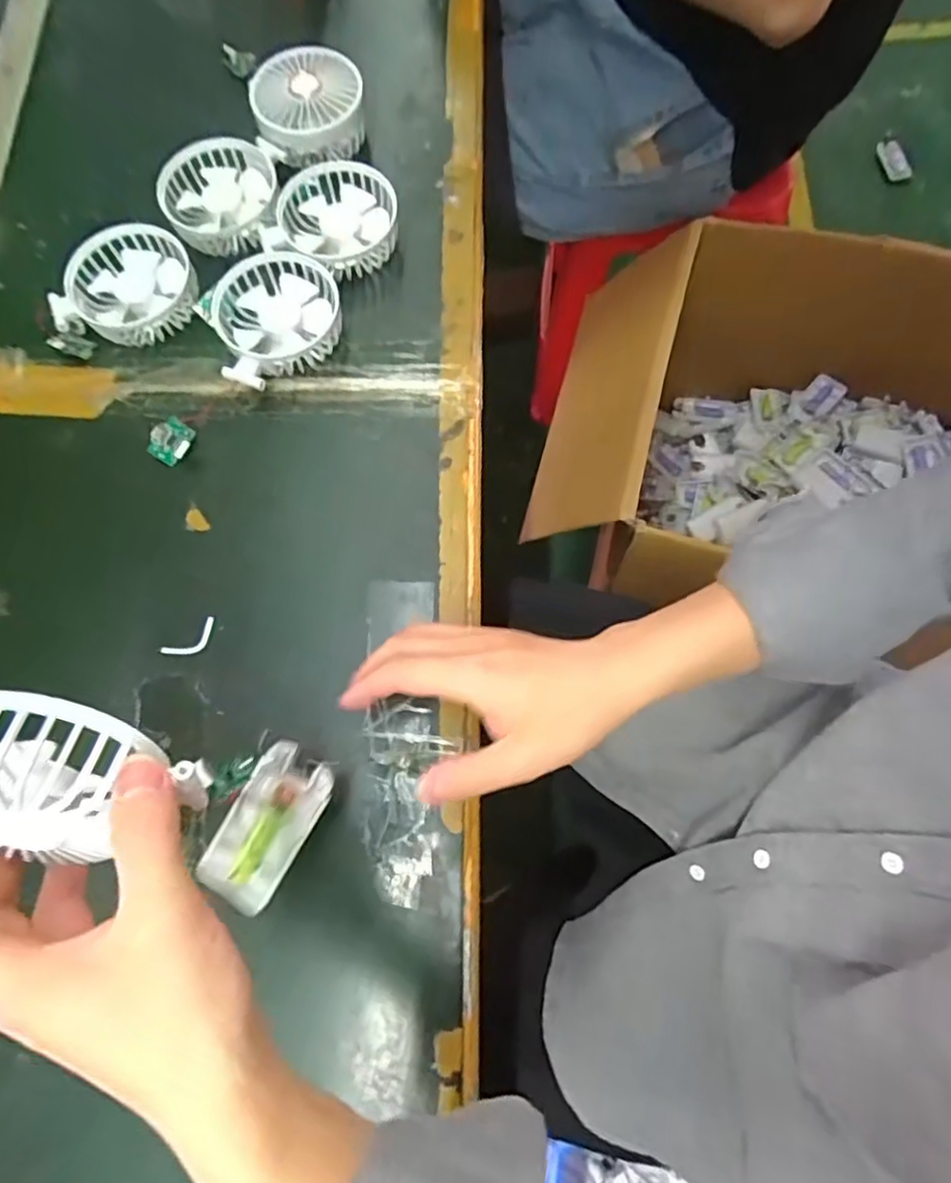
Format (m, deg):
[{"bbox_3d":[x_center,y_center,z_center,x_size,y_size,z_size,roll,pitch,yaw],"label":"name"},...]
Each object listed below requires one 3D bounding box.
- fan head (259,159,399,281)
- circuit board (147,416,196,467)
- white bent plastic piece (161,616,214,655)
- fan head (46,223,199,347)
[{"bbox_3d":[-0.107,-0.281,0.495,0.092,0.031,0.086,14,74,6],"label":"fan head"},{"bbox_3d":[-0.215,-0.106,0.453,0.025,0.004,0.031,33,98,-15],"label":"circuit board"},{"bbox_3d":[-0.186,0.033,0.423,0.039,0.004,0.016,-35,77,-7],"label":"white bent plastic piece"},{"bbox_3d":[-0.254,-0.226,0.482,0.087,0.030,0.090,-1,73,2],"label":"fan head"}]

